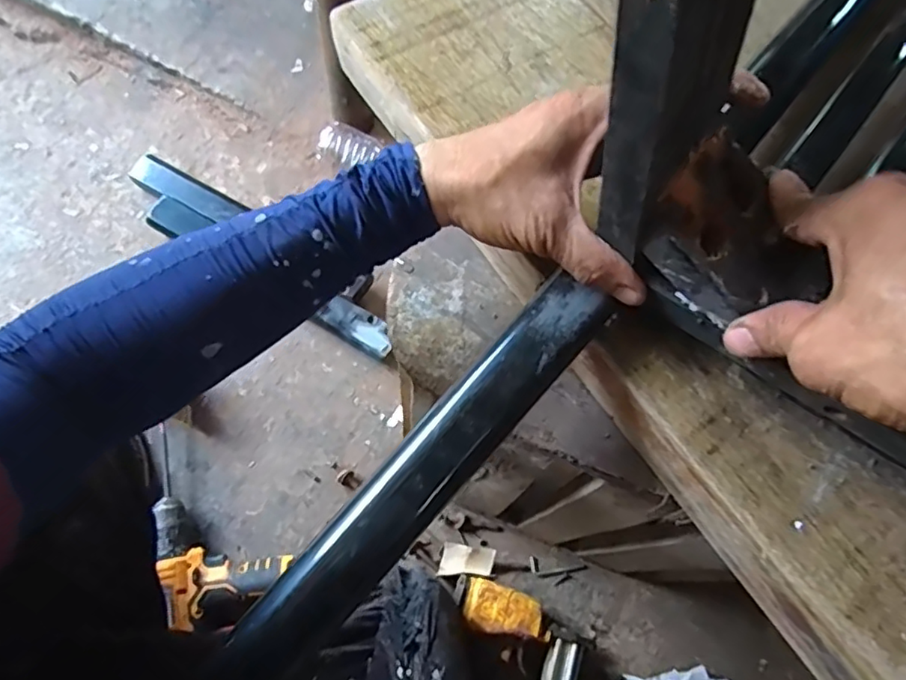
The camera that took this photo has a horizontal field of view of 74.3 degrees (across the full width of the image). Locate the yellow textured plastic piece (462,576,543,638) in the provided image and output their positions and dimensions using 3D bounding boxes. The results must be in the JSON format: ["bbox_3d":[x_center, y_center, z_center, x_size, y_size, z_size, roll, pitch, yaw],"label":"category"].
[{"bbox_3d":[0.060,0.323,0.716,0.094,0.029,0.052,16,71,7],"label":"yellow textured plastic piece"}]

